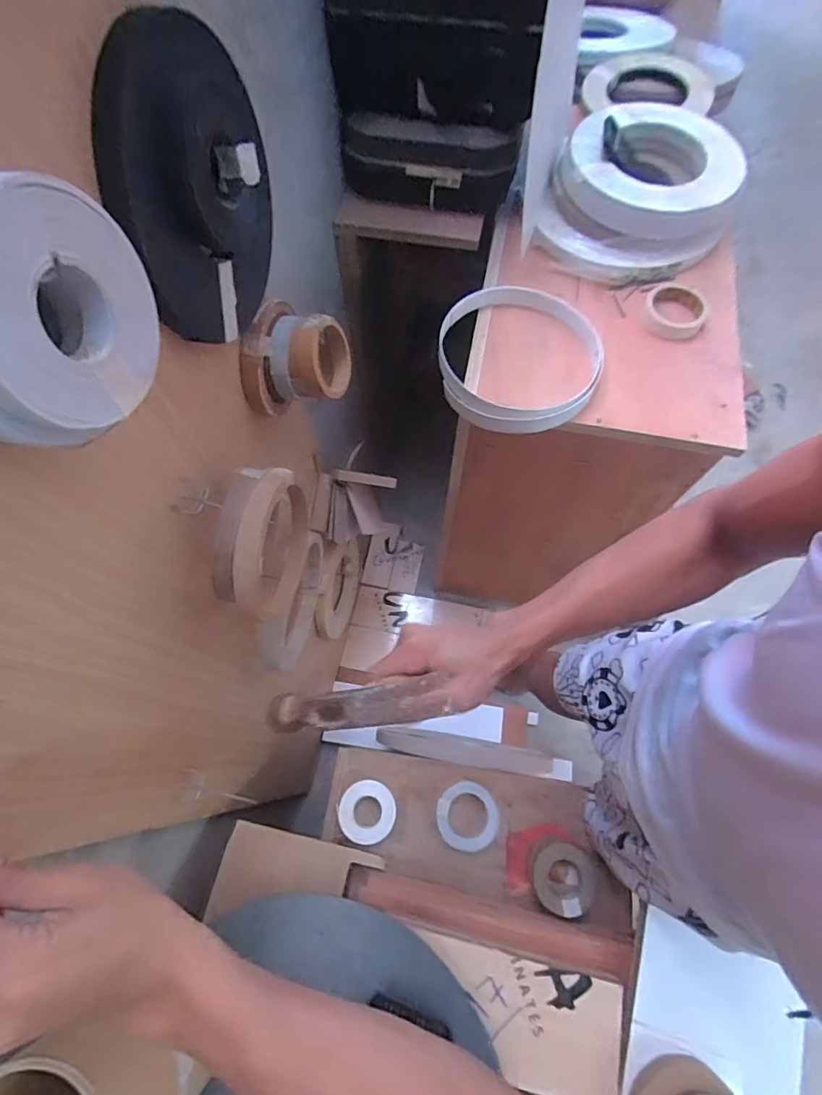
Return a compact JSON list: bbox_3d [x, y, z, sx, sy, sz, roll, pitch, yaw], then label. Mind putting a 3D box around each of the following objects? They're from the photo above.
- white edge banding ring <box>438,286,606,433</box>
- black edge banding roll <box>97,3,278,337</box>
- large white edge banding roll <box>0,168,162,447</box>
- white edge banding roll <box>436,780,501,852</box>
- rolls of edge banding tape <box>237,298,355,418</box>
[{"bbox_3d":[0.164,-0.284,0.730,0.242,0.052,0.247,0,68,0],"label":"white edge banding ring"},{"bbox_3d":[-0.174,-0.306,0.432,0.043,0.206,0.217,17,69,7],"label":"black edge banding roll"},{"bbox_3d":[-0.205,-0.125,0.270,0.067,0.114,0.134,19,69,8],"label":"large white edge banding roll"},{"bbox_3d":[0.088,0.409,0.760,0.095,0.026,0.091,0,68,0],"label":"white edge banding roll"},{"bbox_3d":[-0.134,-0.227,0.613,0.099,0.102,0.131,22,69,9],"label":"rolls of edge banding tape"}]

